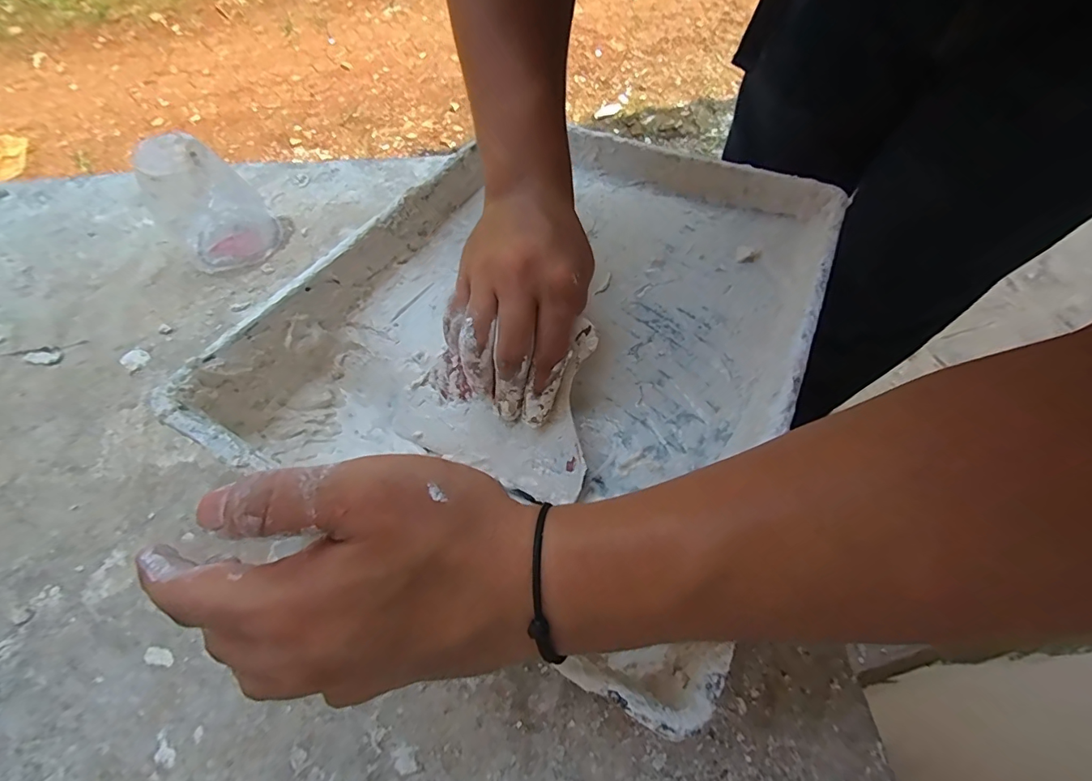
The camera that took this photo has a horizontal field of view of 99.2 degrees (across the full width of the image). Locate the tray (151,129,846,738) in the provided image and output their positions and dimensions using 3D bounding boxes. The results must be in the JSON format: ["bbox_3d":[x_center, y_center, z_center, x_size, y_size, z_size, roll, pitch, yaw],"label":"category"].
[{"bbox_3d":[0.010,-0.055,0.294,0.272,0.086,0.337,26,67,11],"label":"tray"}]

